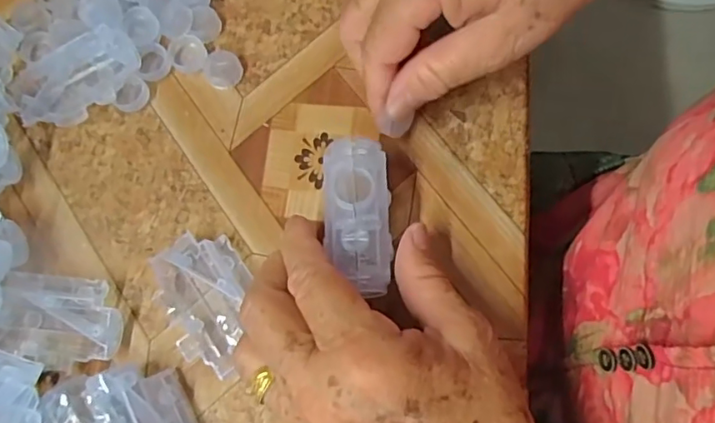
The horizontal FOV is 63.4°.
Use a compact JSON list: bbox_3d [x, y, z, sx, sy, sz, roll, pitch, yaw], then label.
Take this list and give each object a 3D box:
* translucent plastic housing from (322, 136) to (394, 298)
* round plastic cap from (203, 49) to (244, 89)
[{"bbox_3d":[0.000,-0.001,0.251,0.028,0.026,0.069,-1,73,1],"label":"translucent plastic housing"},{"bbox_3d":[-0.074,-0.079,0.316,0.021,0.008,0.022,-1,74,3],"label":"round plastic cap"}]

